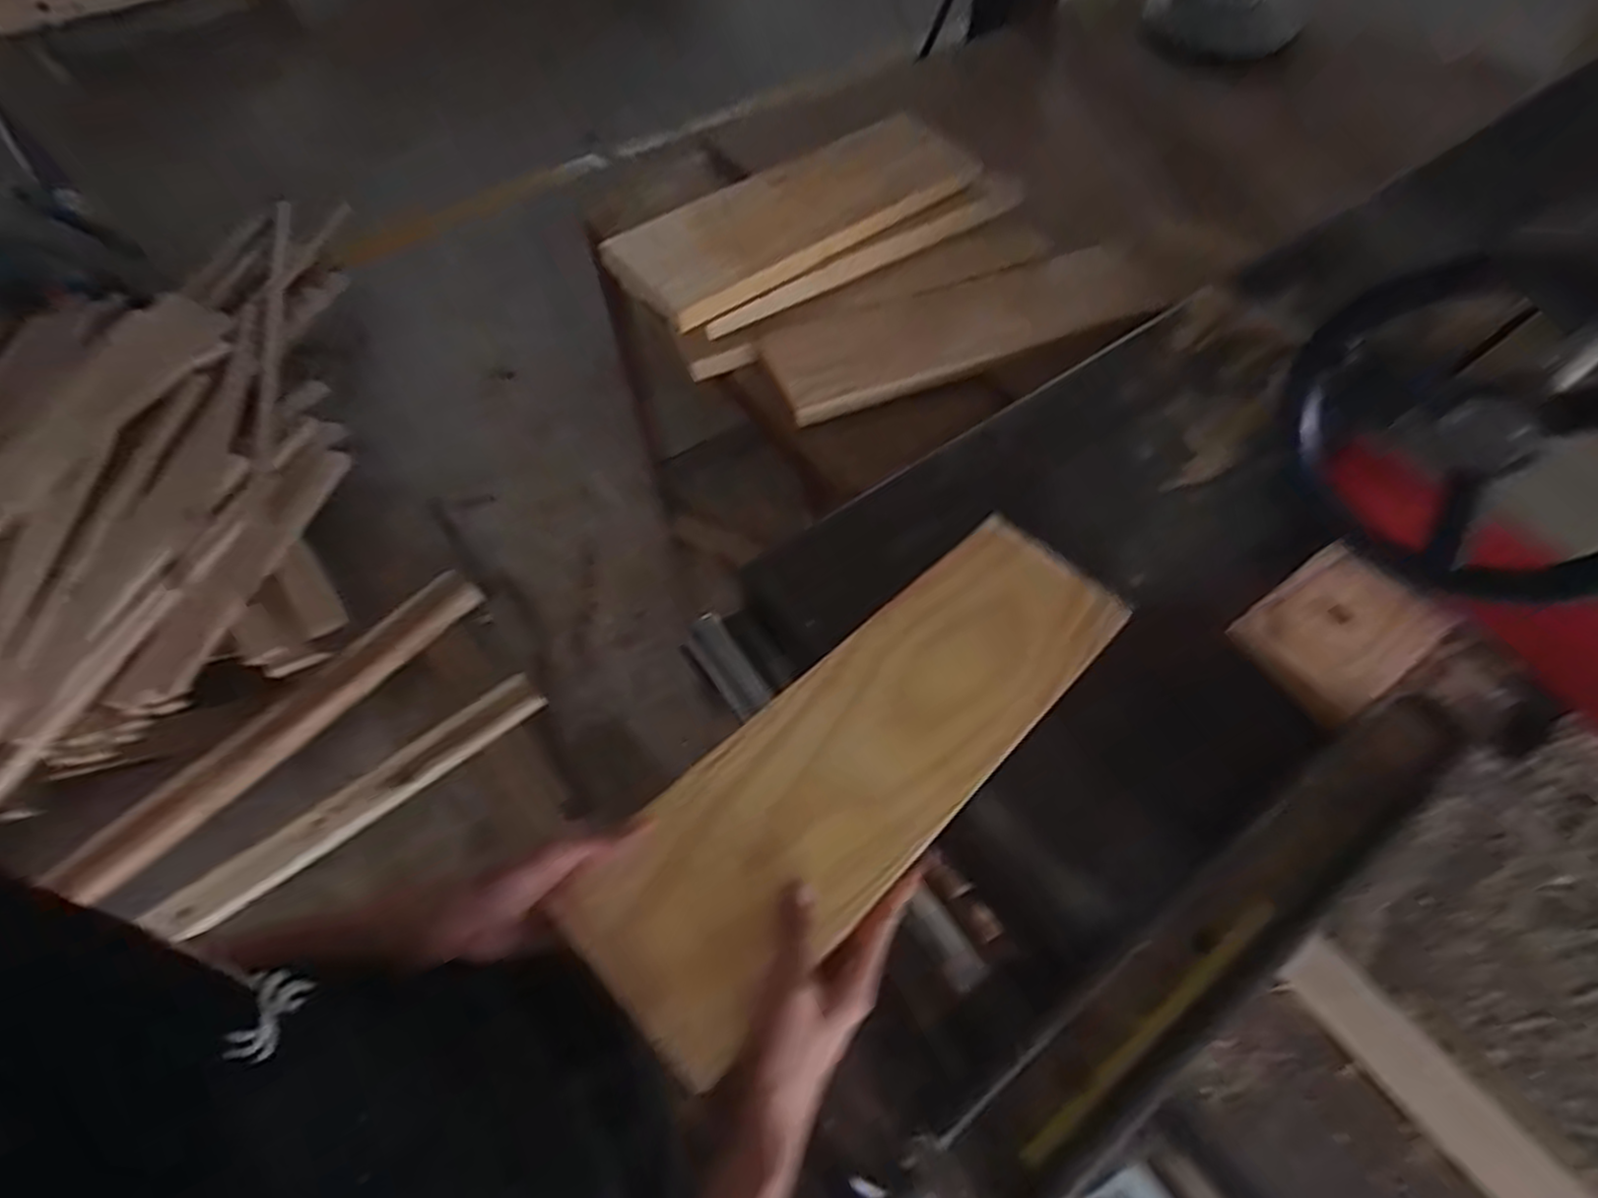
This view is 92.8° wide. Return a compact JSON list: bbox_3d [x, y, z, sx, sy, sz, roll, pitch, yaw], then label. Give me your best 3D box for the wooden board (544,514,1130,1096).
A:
[{"bbox_3d":[0.063,0.105,0.576,0.492,0.023,0.150,-37,66,-27],"label":"wooden board"}]

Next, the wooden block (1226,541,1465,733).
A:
[{"bbox_3d":[0.474,0.025,0.664,0.165,0.027,0.114,-30,63,-20],"label":"wooden block"}]

